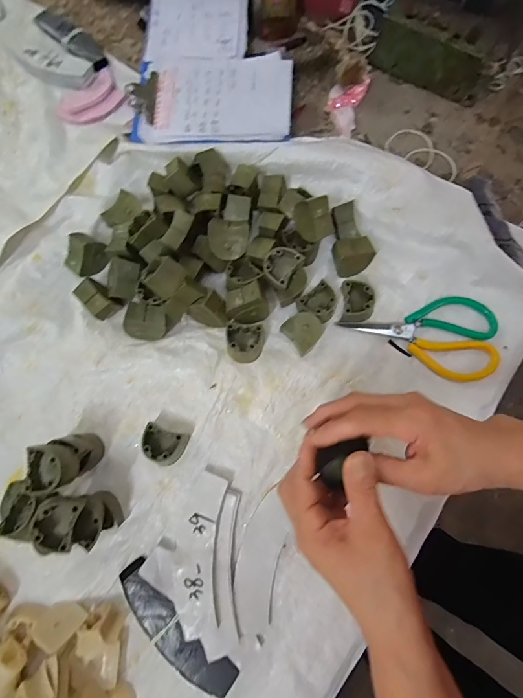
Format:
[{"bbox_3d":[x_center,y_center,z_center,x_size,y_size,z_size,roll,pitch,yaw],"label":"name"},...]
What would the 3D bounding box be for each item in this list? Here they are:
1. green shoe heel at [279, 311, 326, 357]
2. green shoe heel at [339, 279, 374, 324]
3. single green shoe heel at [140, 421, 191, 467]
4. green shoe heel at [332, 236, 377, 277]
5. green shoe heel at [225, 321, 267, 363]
[{"bbox_3d":[0.053,-0.022,0.457,0.043,0.023,0.045,-39,80,-8],"label":"green shoe heel"},{"bbox_3d":[0.119,-0.057,0.457,0.037,0.026,0.054,5,77,1],"label":"green shoe heel"},{"bbox_3d":[-0.113,0.111,0.423,0.050,0.029,0.037,19,78,4],"label":"single green shoe heel"},{"bbox_3d":[0.116,-0.118,0.464,0.046,0.034,0.043,-7,78,-2],"label":"green shoe heel"},{"bbox_3d":[-0.020,-0.010,0.449,0.046,0.027,0.046,5,77,1],"label":"green shoe heel"}]

